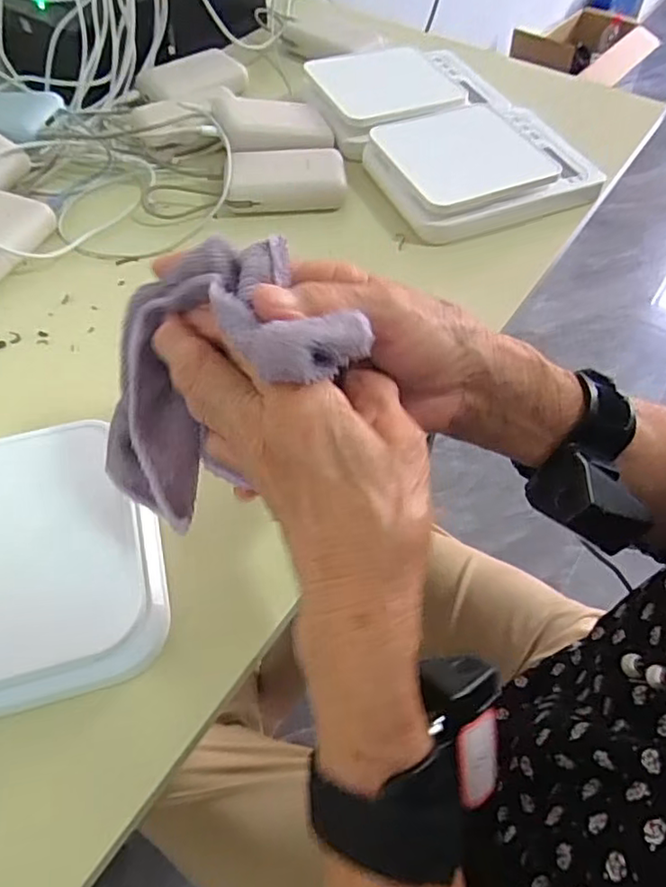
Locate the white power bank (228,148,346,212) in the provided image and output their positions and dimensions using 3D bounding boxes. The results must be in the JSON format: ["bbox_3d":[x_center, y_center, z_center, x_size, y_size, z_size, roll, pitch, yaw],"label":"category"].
[{"bbox_3d":[-0.039,-0.227,0.510,0.096,0.023,0.059,-5,56,-4],"label":"white power bank"}]

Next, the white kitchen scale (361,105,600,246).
[{"bbox_3d":[0.128,-0.245,0.522,0.175,0.036,0.135,-19,58,-13],"label":"white kitchen scale"}]

